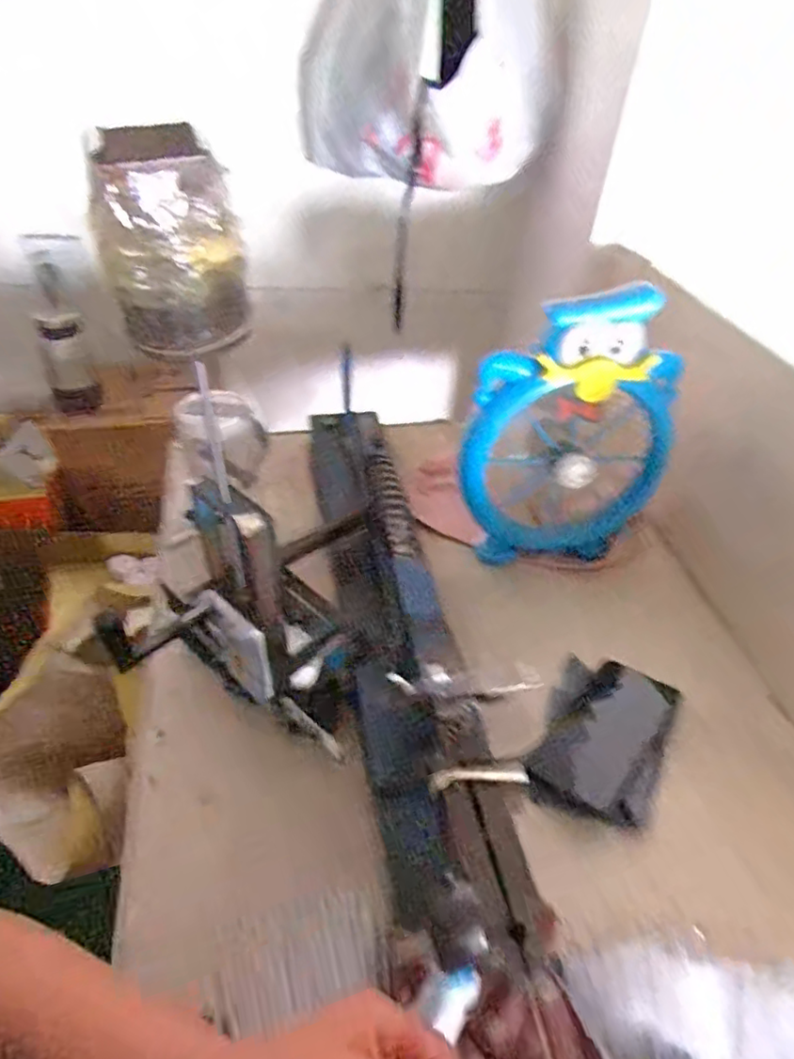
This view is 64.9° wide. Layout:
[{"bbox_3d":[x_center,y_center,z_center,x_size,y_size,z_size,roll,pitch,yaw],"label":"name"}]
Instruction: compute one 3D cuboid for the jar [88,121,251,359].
[{"bbox_3d":[-0.101,-0.126,0.277,0.057,0.081,0.055,-14,46,-19],"label":"jar"}]

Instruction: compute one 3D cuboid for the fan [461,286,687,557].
[{"bbox_3d":[0.186,-0.090,0.664,0.222,0.291,0.078,-3,43,-9],"label":"fan"}]

